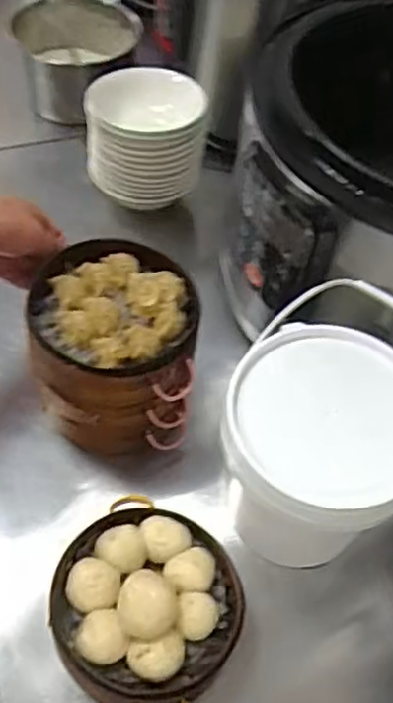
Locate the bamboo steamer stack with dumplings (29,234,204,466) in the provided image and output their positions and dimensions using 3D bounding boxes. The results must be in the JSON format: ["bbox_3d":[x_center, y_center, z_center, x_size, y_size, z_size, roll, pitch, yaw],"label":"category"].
[{"bbox_3d":[-0.085,0.006,0.721,0.155,0.165,0.159,-2,54,-6],"label":"bamboo steamer stack with dumplings"}]

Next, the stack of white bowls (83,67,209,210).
[{"bbox_3d":[-0.069,-0.282,0.907,0.149,0.137,0.154,4,54,-2],"label":"stack of white bowls"}]

